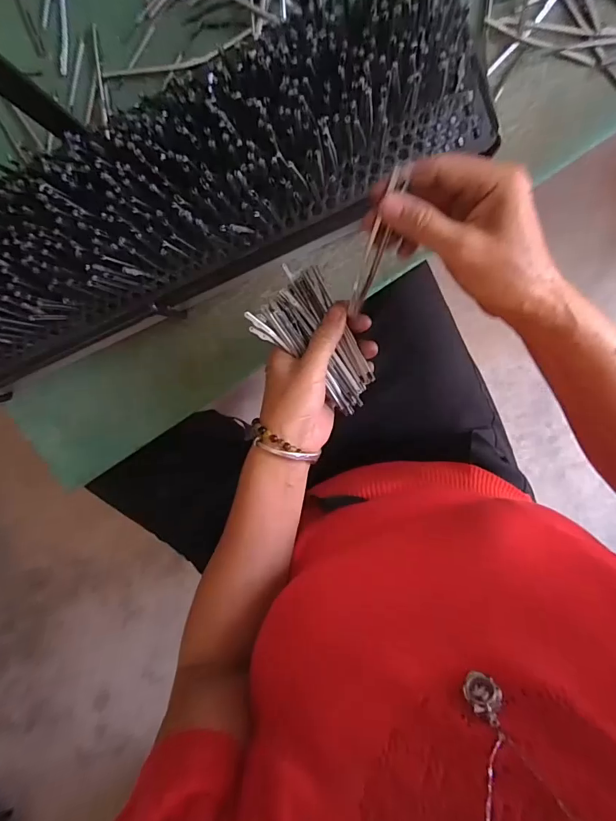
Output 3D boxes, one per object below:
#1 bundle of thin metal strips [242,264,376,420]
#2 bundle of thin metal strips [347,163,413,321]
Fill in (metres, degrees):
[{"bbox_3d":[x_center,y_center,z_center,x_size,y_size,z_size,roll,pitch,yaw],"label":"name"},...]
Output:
[{"bbox_3d":[0.010,-0.052,0.340,0.066,0.030,0.118,-36,98,9],"label":"bundle of thin metal strips"},{"bbox_3d":[0.047,-0.112,0.292,0.012,0.004,0.106,18,137,1],"label":"bundle of thin metal strips"}]

